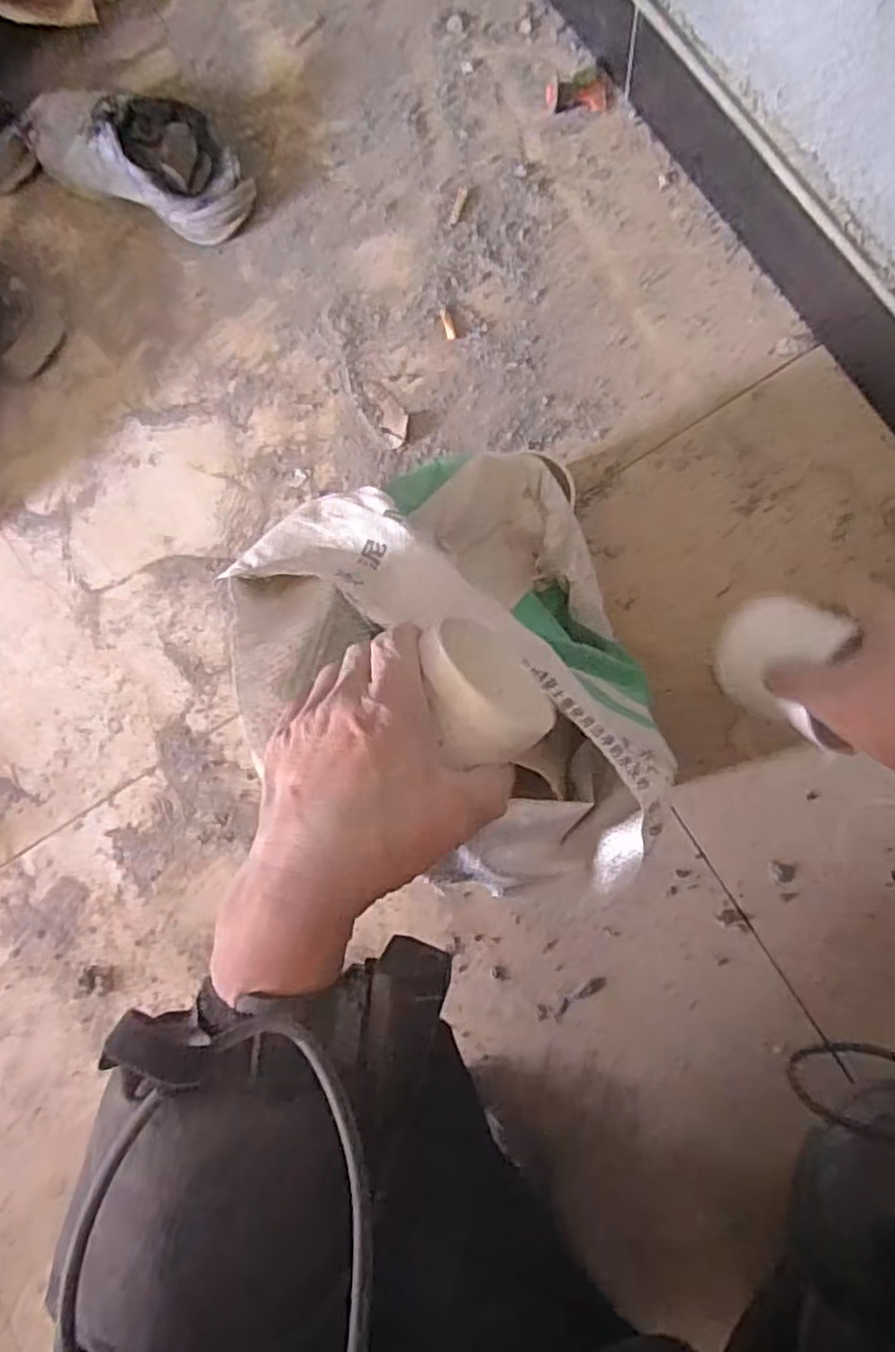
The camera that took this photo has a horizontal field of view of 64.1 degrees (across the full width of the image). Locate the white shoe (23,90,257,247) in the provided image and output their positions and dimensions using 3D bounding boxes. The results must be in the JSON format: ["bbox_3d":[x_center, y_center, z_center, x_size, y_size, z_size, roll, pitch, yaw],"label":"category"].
[{"bbox_3d":[-0.323,-0.542,0.738,0.249,0.074,0.098,26,88,10],"label":"white shoe"}]

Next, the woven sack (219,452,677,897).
[{"bbox_3d":[0.002,-0.010,0.497,0.252,0.255,0.319,-16,82,6],"label":"woven sack"}]

